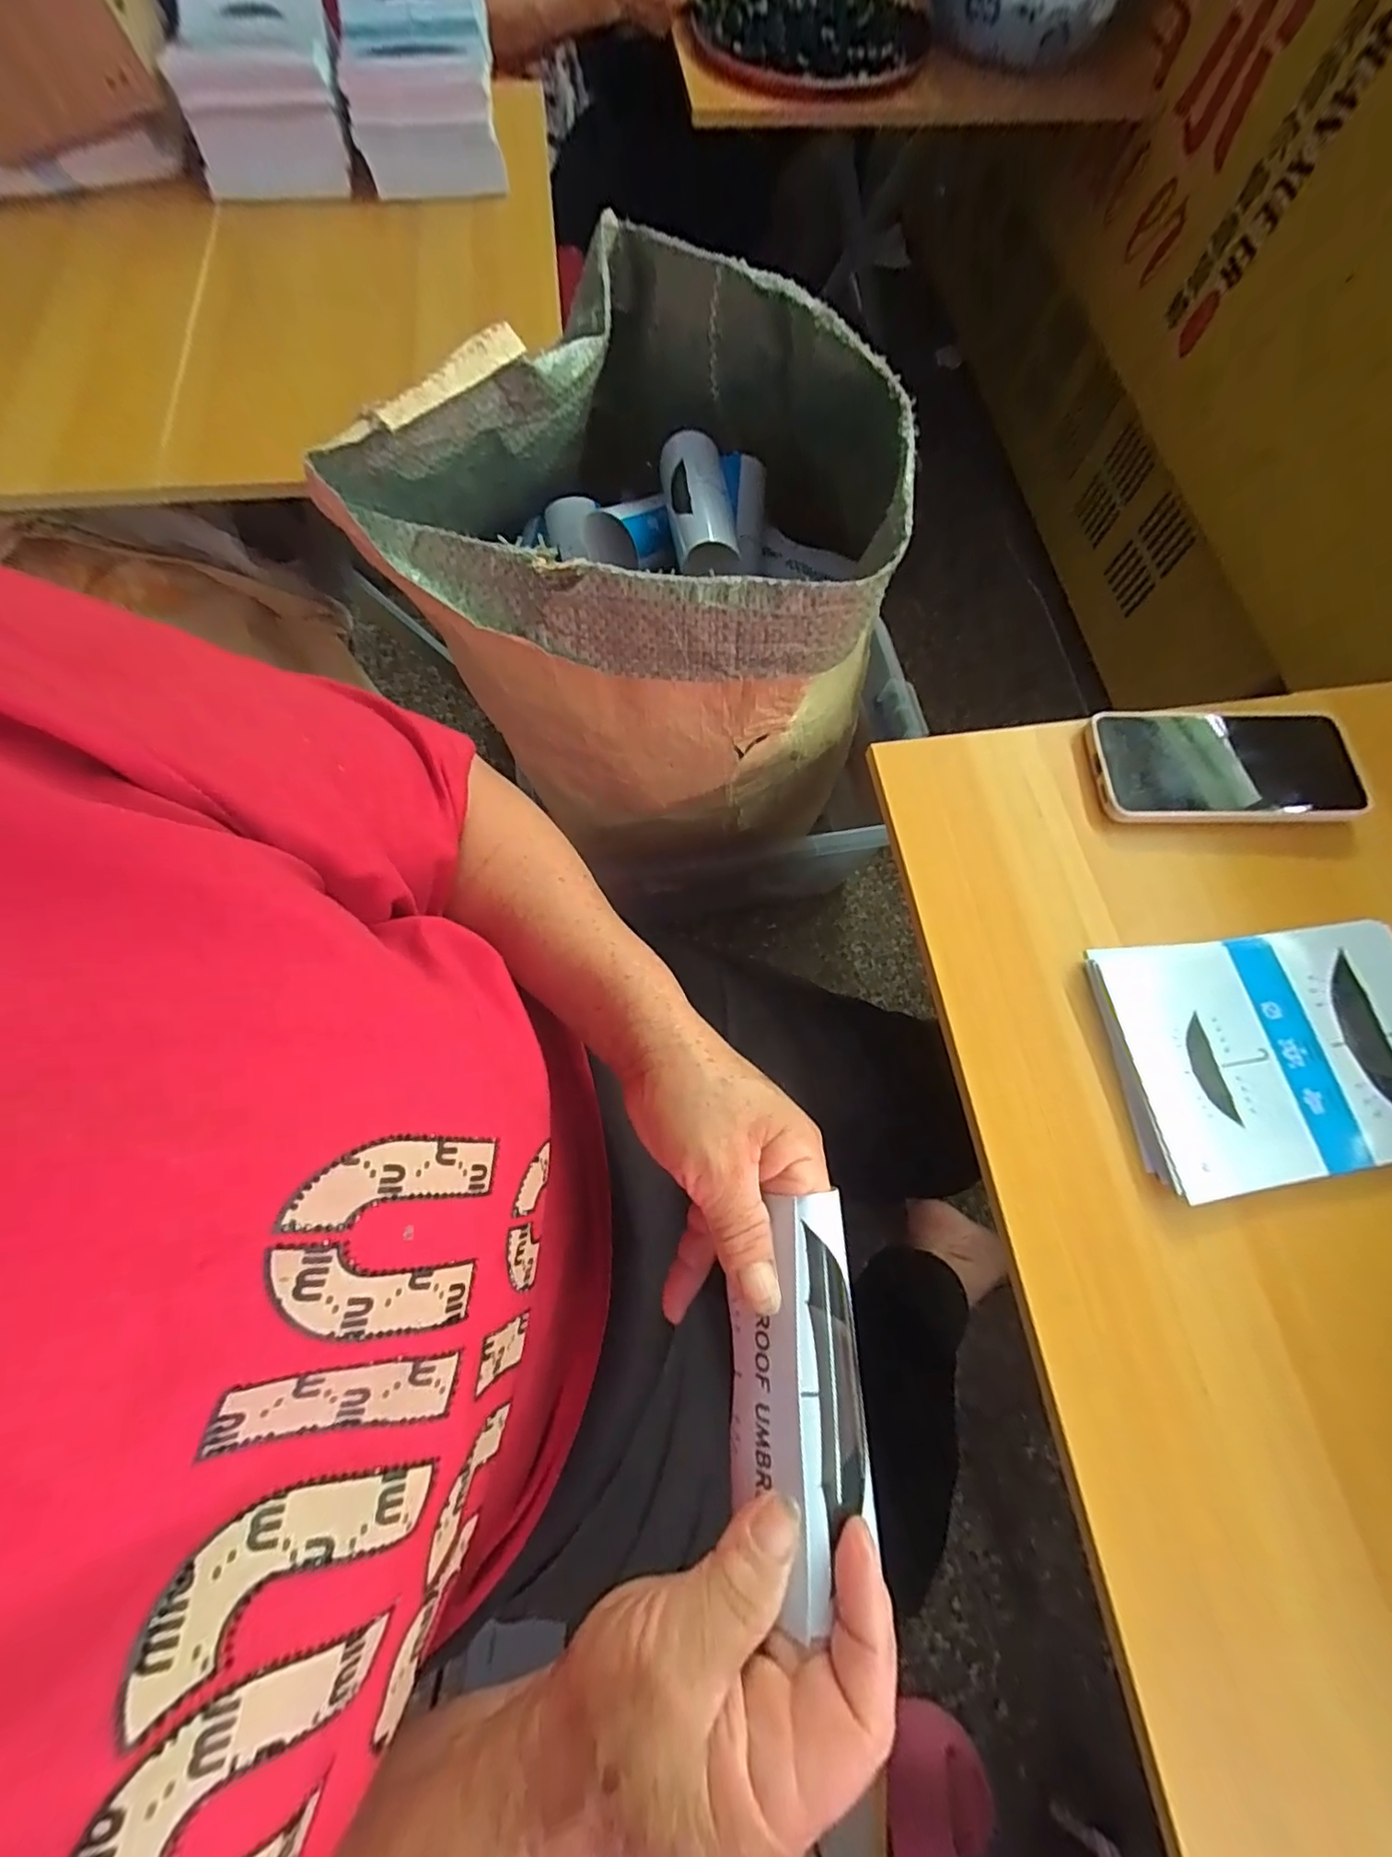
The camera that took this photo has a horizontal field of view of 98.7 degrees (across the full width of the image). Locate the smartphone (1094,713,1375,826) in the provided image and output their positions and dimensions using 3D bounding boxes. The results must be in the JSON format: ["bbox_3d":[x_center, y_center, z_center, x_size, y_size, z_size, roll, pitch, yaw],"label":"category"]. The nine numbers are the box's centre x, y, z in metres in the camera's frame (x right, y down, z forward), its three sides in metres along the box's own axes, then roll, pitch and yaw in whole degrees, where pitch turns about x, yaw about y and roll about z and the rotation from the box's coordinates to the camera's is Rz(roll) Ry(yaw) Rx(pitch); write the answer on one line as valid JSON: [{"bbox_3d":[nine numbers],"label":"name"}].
[{"bbox_3d":[0.332,-0.103,0.375,0.166,0.009,0.079,-2,73,-2],"label":"smartphone"}]

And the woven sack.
[{"bbox_3d":[-0.016,-0.240,0.483,0.304,0.358,0.321,27,74,7],"label":"woven sack"}]

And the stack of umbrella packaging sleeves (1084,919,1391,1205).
[{"bbox_3d":[0.319,0.065,0.323,0.181,0.015,0.125,-6,73,-3],"label":"stack of umbrella packaging sleeves"}]

